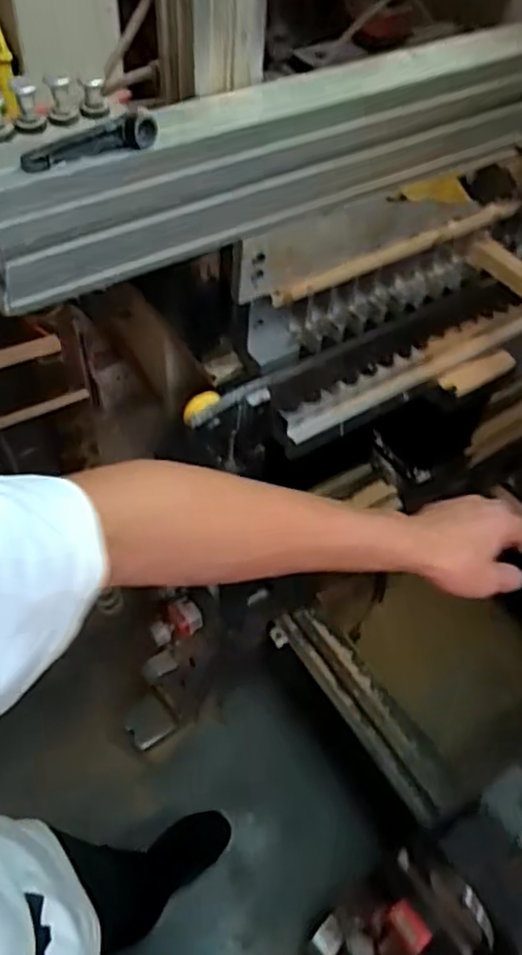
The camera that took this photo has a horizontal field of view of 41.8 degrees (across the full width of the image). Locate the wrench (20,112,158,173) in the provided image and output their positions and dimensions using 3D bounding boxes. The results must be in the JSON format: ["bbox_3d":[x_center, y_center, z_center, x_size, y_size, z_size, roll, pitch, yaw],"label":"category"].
[{"bbox_3d":[-0.120,-0.235,0.481,0.095,0.020,0.017,-24,59,-20],"label":"wrench"}]

